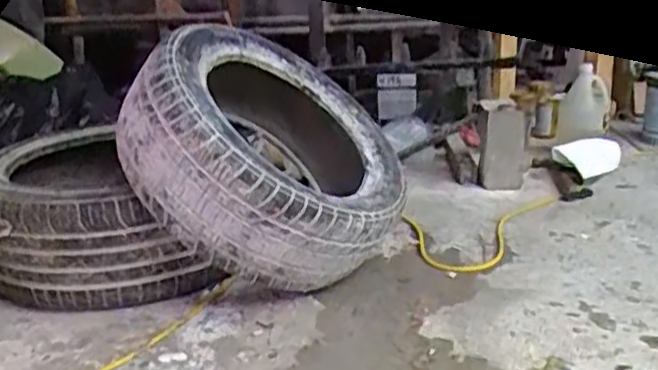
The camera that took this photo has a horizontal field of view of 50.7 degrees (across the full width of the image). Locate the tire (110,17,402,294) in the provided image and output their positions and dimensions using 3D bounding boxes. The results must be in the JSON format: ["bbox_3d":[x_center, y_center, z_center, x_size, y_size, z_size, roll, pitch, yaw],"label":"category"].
[{"bbox_3d":[-0.130,-0.072,1.501,0.576,0.241,0.586,38,27,-6],"label":"tire"}]

